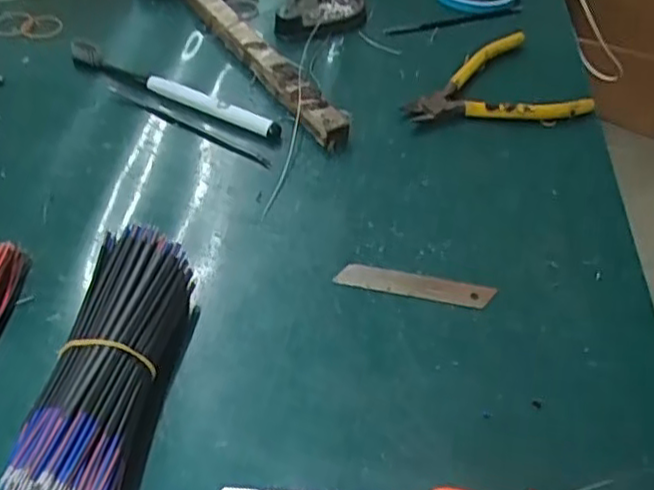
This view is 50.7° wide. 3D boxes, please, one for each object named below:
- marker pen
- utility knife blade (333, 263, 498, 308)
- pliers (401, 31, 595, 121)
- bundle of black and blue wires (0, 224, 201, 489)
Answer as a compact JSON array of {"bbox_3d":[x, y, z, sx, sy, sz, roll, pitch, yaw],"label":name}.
[{"bbox_3d":[-0.084,-0.104,0.501,0.106,0.010,0.013,24,50,14],"label":"marker pen"},{"bbox_3d":[0.055,0.023,0.424,0.095,0.004,0.017,9,48,2],"label":"utility knife blade"},{"bbox_3d":[0.133,-0.138,0.561,0.158,0.029,0.090,-6,49,-12],"label":"pliers"},{"bbox_3d":[-0.106,0.061,0.339,0.050,0.044,0.145,10,49,4],"label":"bundle of black and blue wires"}]

